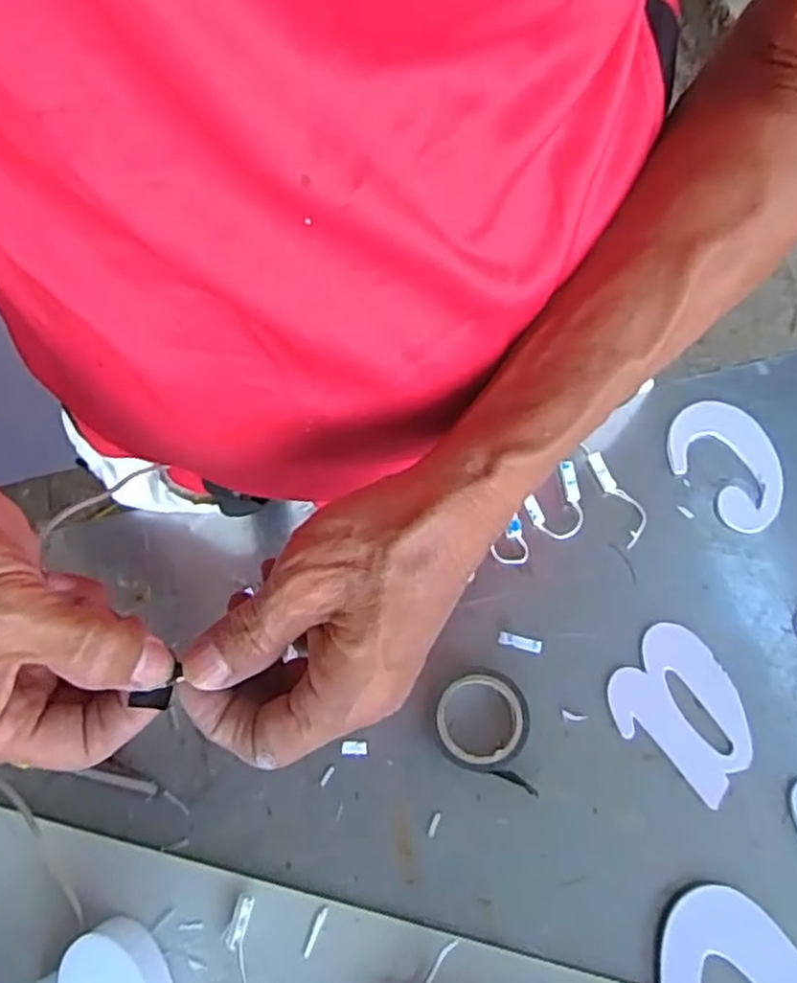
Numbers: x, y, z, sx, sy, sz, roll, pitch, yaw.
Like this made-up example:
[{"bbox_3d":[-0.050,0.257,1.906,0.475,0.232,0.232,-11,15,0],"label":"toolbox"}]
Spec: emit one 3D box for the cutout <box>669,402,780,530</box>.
[{"bbox_3d":[0.214,-0.020,0.486,0.058,0.009,0.086,-39,74,-12],"label":"cutout"}]

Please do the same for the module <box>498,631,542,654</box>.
[{"bbox_3d":[0.074,0.091,0.457,0.026,0.004,0.008,14,71,6],"label":"module"}]

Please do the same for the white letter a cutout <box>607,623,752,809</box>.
[{"bbox_3d":[0.169,0.126,0.442,0.083,0.004,0.069,40,76,13],"label":"white letter a cutout"}]

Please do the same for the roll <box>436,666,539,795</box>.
[{"bbox_3d":[0.048,0.137,0.432,0.053,0.021,0.067,-3,71,0],"label":"roll"}]

